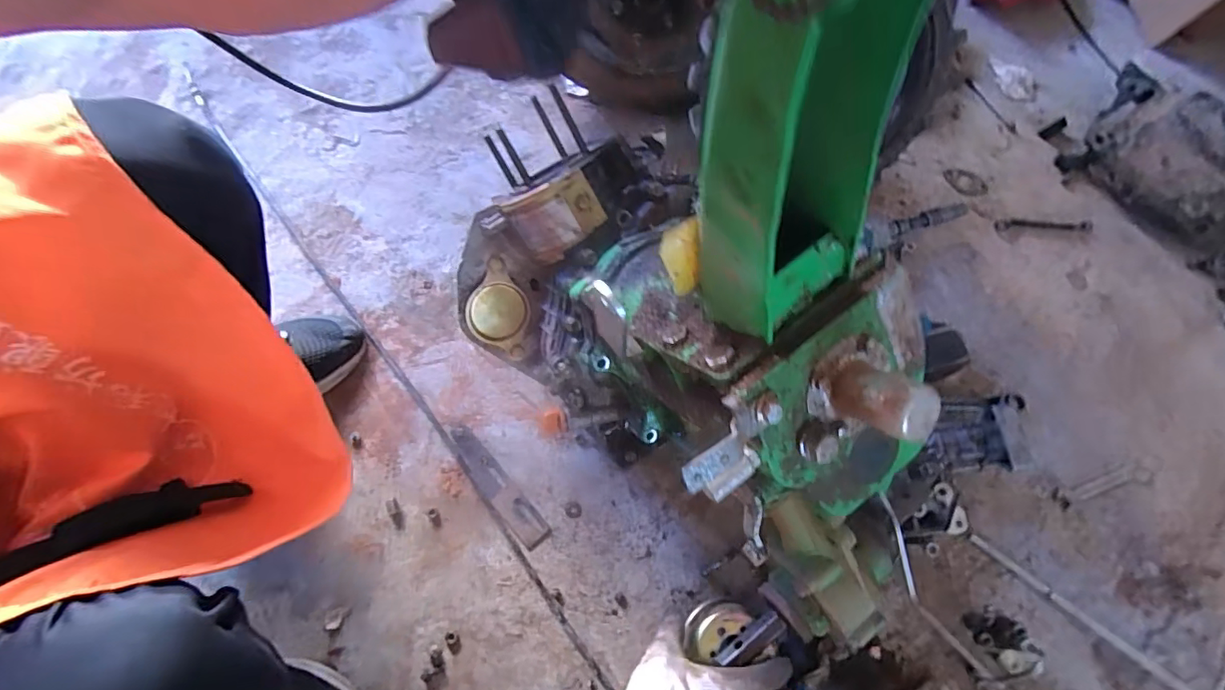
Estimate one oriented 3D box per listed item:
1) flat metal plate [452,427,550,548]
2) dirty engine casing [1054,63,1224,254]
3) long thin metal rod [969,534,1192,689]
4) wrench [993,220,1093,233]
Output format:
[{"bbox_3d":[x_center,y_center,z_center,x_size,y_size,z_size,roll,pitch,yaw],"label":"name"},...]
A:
[{"bbox_3d":[-0.147,0.176,0.669,0.038,0.005,0.174,-41,73,-15],"label":"flat metal plate"},{"bbox_3d":[0.902,-0.277,0.830,0.252,0.087,0.353,-35,71,-13],"label":"dirty engine casing"},{"bbox_3d":[0.548,0.326,0.603,0.305,0.016,0.032,40,74,15],"label":"long thin metal rod"},{"bbox_3d":[0.672,-0.186,0.837,0.146,0.005,0.020,1,68,1],"label":"wrench"}]

